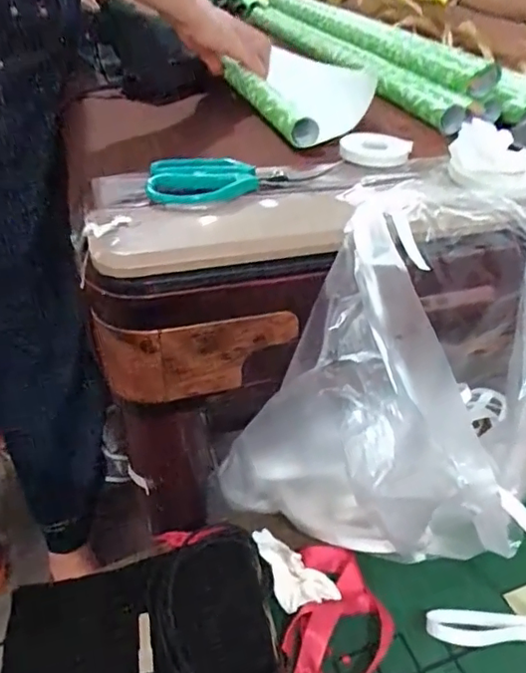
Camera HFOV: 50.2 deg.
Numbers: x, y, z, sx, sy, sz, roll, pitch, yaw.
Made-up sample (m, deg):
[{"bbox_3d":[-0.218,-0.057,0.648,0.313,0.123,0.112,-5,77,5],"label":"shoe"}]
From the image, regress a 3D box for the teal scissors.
[{"bbox_3d":[-0.014,-0.123,0.437,0.147,0.023,0.048,-8,38,-13],"label":"teal scissors"}]

